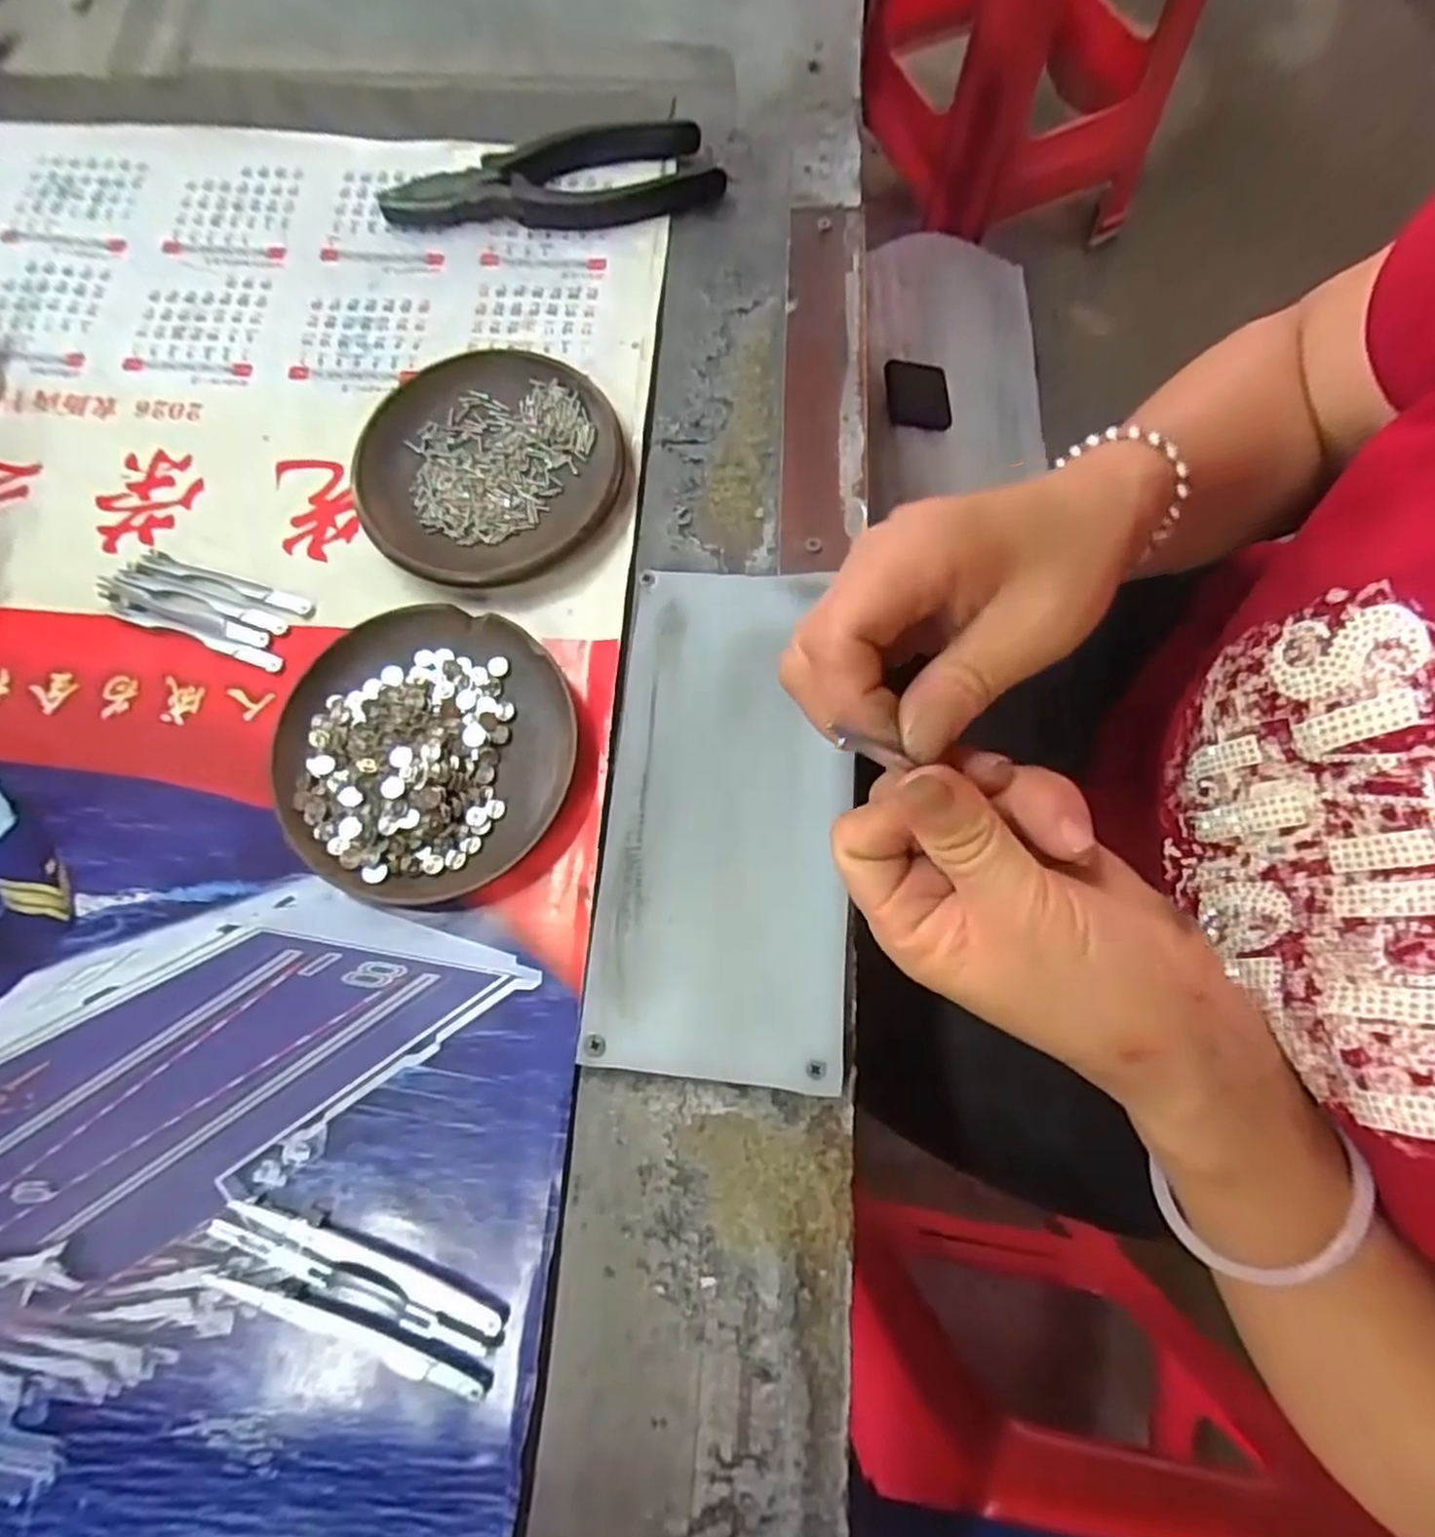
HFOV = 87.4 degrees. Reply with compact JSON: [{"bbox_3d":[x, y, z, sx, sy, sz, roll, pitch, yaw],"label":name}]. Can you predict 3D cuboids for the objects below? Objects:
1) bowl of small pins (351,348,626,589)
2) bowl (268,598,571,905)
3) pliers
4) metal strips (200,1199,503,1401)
[{"bbox_3d":[-0.098,-0.132,0.330,0.109,0.019,0.112,-1,74,2],"label":"bowl of small pins"},{"bbox_3d":[-0.115,-0.007,0.295,0.111,0.018,0.114,-1,74,2],"label":"bowl"},{"bbox_3d":[-0.082,-0.288,0.371,0.162,0.018,0.045,-9,74,-1],"label":"pliers"},{"bbox_3d":[-0.123,0.176,0.251,0.102,0.006,0.030,17,75,7],"label":"metal strips"}]

